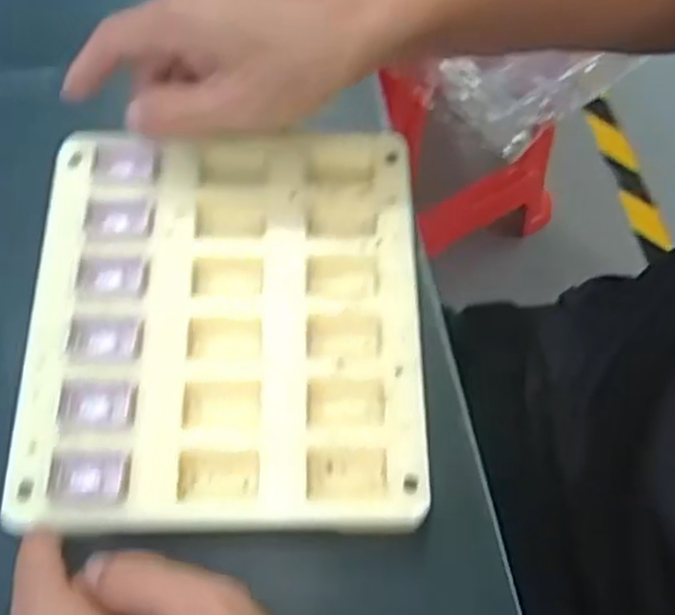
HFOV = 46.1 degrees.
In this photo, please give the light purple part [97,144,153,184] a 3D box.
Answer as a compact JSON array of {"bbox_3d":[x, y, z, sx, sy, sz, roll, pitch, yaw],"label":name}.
[{"bbox_3d":[-0.108,-0.073,0.401,0.029,0.004,0.022,3,64,2],"label":"light purple part"}]

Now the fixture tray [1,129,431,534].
[{"bbox_3d":[-0.053,0.003,0.374,0.179,0.014,0.196,-1,65,-1],"label":"fixture tray"}]

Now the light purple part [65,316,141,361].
[{"bbox_3d":[-0.106,0.014,0.362,0.031,0.004,0.020,2,64,2],"label":"light purple part"}]

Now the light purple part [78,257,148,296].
[{"bbox_3d":[-0.107,-0.016,0.375,0.031,0.004,0.021,1,64,1],"label":"light purple part"}]

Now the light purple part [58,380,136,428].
[{"bbox_3d":[-0.106,0.042,0.349,0.032,0.004,0.020,1,64,1],"label":"light purple part"}]

